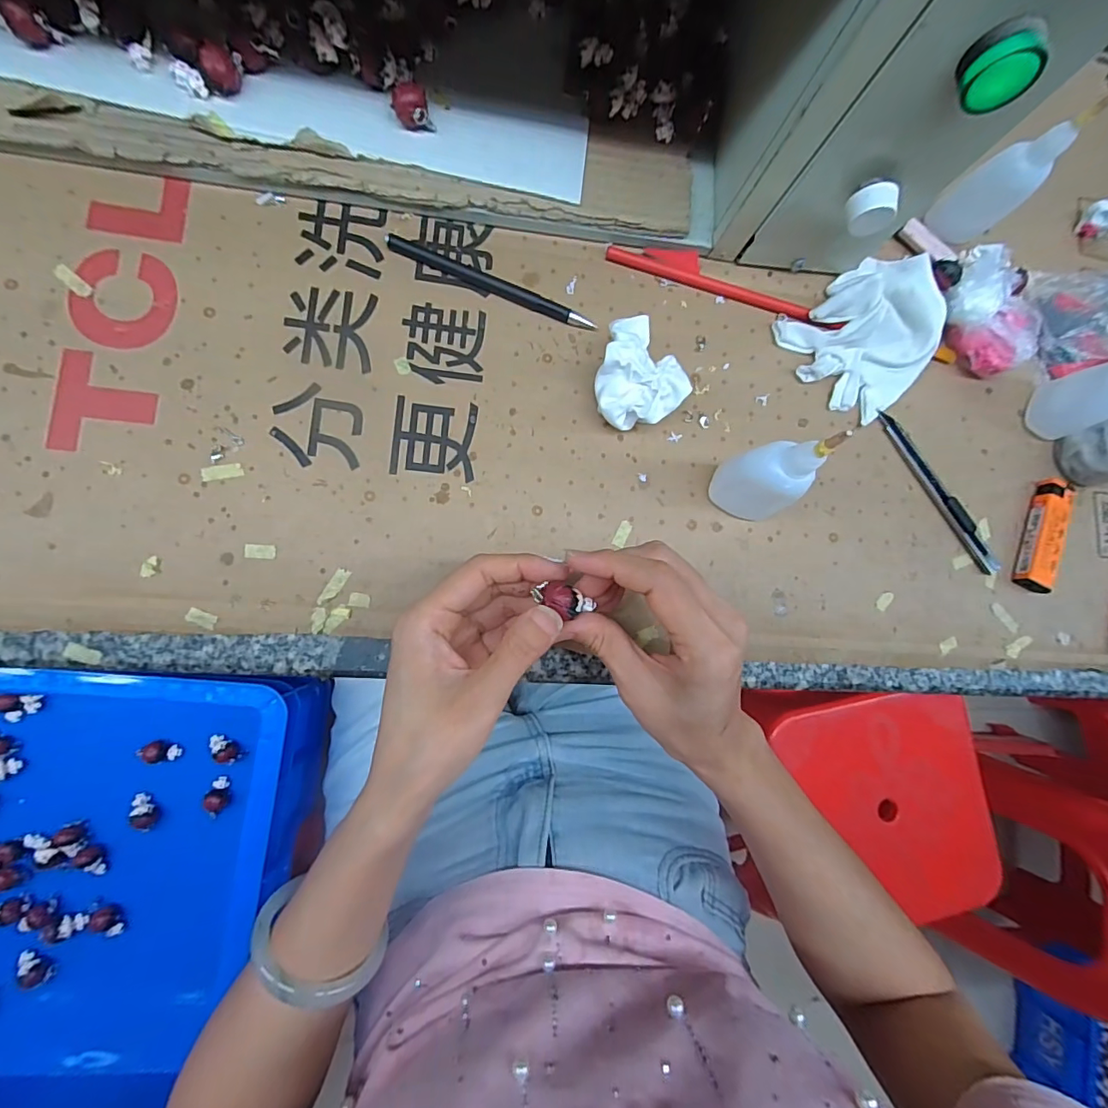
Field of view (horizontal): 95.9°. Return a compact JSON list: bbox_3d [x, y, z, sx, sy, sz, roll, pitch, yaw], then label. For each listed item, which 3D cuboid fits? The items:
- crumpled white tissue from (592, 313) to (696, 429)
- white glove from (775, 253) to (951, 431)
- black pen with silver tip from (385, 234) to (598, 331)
[{"bbox_3d":[0.046,-0.108,0.308,0.053,0.037,0.065,-32,89,-11],"label":"crumpled white tissue"},{"bbox_3d":[0.220,-0.150,0.339,0.114,0.020,0.090,-34,91,-10],"label":"white glove"},{"bbox_3d":[-0.038,-0.171,0.316,0.136,0.010,0.012,21,86,-7],"label":"black pen with silver tip"}]

